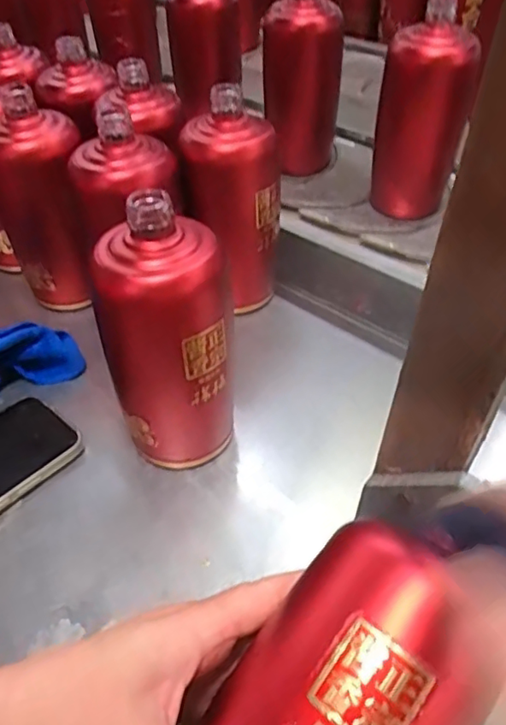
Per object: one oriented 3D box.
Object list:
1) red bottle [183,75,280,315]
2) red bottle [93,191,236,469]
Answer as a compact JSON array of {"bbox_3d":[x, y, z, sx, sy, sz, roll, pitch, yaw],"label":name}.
[{"bbox_3d":[-0.017,-0.125,0.478,0.074,0.171,0.067,14,49,15],"label":"red bottle"},{"bbox_3d":[-0.053,-0.009,0.360,0.080,0.182,0.068,-5,47,-2],"label":"red bottle"}]

